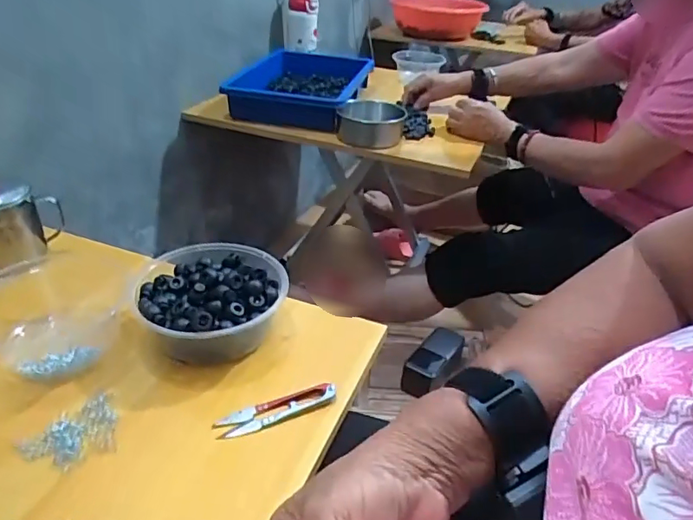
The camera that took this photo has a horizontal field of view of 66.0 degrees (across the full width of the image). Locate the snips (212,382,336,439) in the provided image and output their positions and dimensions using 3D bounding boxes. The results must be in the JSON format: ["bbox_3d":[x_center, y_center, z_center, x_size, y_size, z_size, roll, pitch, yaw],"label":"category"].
[{"bbox_3d":[-0.058,0.125,0.445,0.101,0.010,0.024,-12,36,-21],"label":"snips"}]

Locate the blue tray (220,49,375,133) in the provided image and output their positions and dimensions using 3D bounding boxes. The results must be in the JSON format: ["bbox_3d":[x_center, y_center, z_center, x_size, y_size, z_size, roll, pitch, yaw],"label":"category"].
[{"bbox_3d":[-0.100,-0.376,1.143,0.268,0.060,0.373,7,34,6],"label":"blue tray"}]

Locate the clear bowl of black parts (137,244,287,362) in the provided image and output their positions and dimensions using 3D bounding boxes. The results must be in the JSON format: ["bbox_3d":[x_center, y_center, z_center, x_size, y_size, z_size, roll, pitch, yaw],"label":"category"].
[{"bbox_3d":[-0.126,0.039,0.517,0.134,0.070,0.135,2,34,-1],"label":"clear bowl of black parts"}]

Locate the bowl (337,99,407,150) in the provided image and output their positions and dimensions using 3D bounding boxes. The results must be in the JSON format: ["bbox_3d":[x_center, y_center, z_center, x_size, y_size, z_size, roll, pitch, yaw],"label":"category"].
[{"bbox_3d":[0.047,-0.253,0.990,0.124,0.059,0.102,3,34,0],"label":"bowl"}]

